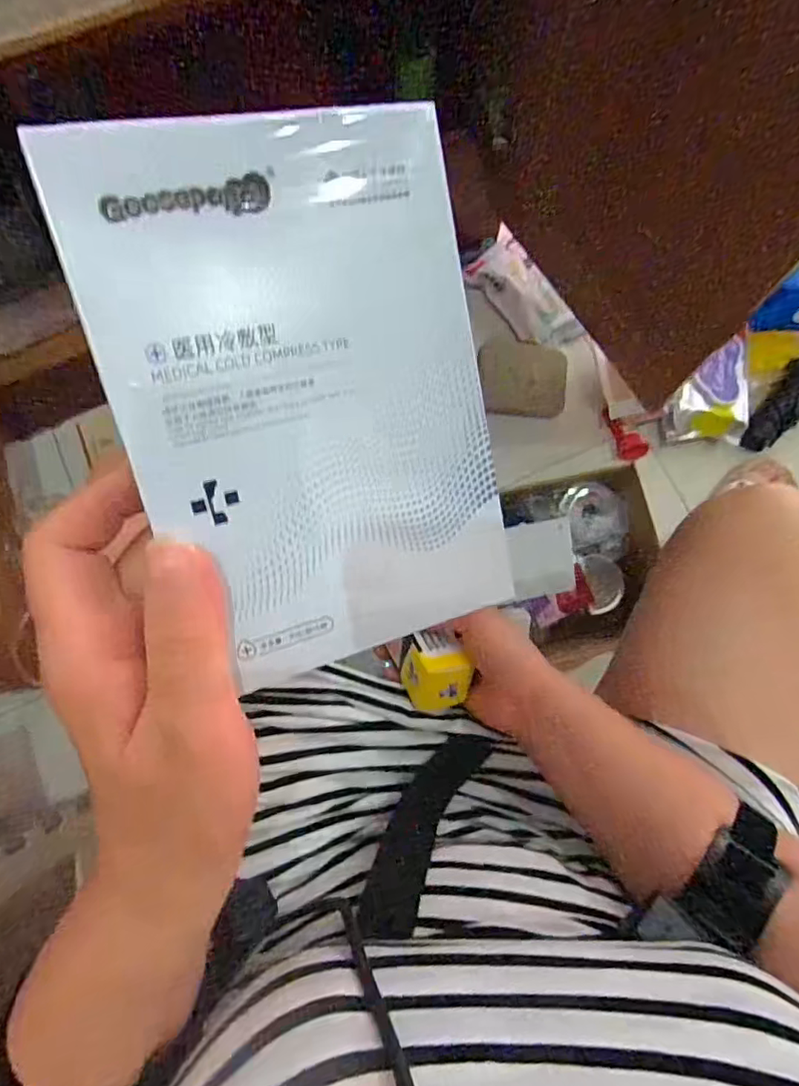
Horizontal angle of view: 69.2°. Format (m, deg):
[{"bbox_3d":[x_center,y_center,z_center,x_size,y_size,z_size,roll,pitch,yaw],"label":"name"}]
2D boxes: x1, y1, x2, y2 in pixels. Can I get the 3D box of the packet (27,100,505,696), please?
[{"bbox_3d":[-0.025,-0.041,0.181,0.111,0.006,0.161,-18,106,-19],"label":"packet"}]

